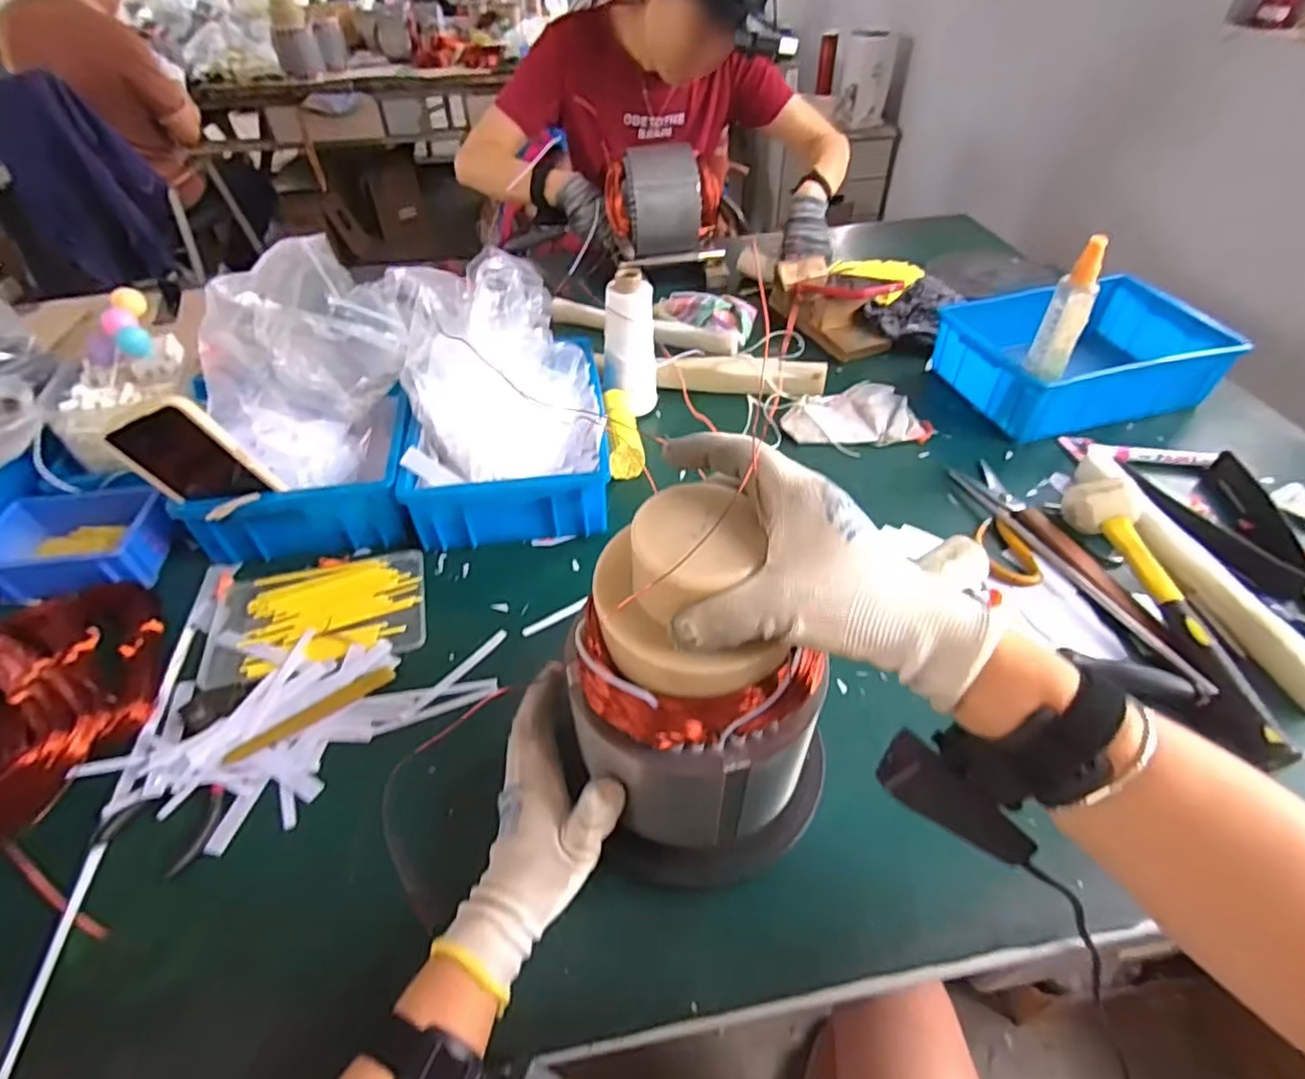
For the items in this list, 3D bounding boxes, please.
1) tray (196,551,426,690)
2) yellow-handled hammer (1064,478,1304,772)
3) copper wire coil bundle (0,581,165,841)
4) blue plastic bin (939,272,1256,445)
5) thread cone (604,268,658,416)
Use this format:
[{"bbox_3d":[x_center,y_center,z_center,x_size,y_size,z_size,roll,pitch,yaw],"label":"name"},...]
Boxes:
[{"bbox_3d":[-0.306,0.064,0.591,0.184,0.009,0.127,-11,46,-9],"label":"tray"},{"bbox_3d":[0.449,0.054,0.552,0.055,0.059,0.281,-4,46,-2],"label":"yellow-handled hammer"},{"bbox_3d":[-0.471,0.125,0.509,0.181,0.038,0.205,19,49,20],"label":"copper wire coil bundle"},{"bbox_3d":[0.529,-0.236,0.816,0.286,0.094,0.222,-12,46,-10],"label":"blue plastic bin"},{"bbox_3d":[-0.024,-0.235,0.778,0.062,0.159,0.052,-32,53,-26],"label":"thread cone"}]

